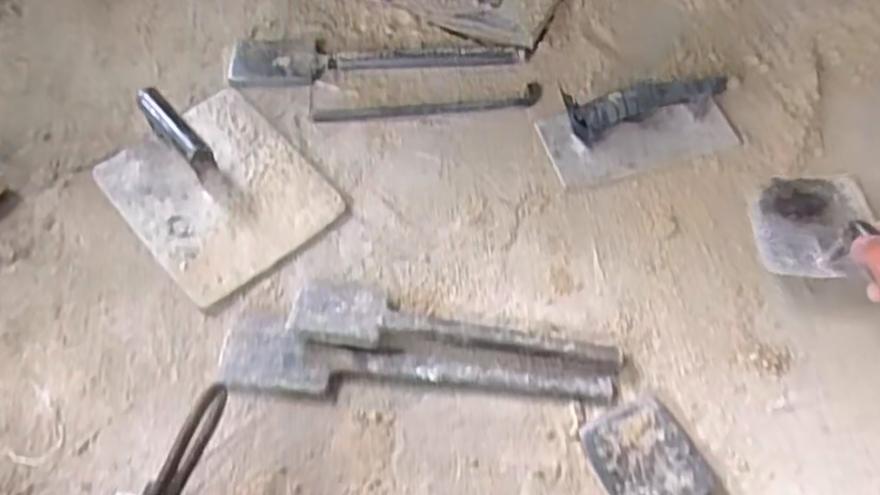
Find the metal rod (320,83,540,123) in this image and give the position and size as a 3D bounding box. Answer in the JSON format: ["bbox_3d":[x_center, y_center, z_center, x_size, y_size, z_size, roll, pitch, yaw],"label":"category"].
[{"bbox_3d":[-0.012,-0.145,0.741,0.234,0.008,0.025,-7,62,-1],"label":"metal rod"}]

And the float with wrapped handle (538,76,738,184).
[{"bbox_3d":[0.195,-0.119,0.681,0.180,0.065,0.078,-9,62,-2],"label":"float with wrapped handle"}]

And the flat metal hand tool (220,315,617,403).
[{"bbox_3d":[-0.021,0.100,0.597,0.322,0.016,0.064,4,62,5],"label":"flat metal hand tool"}]

